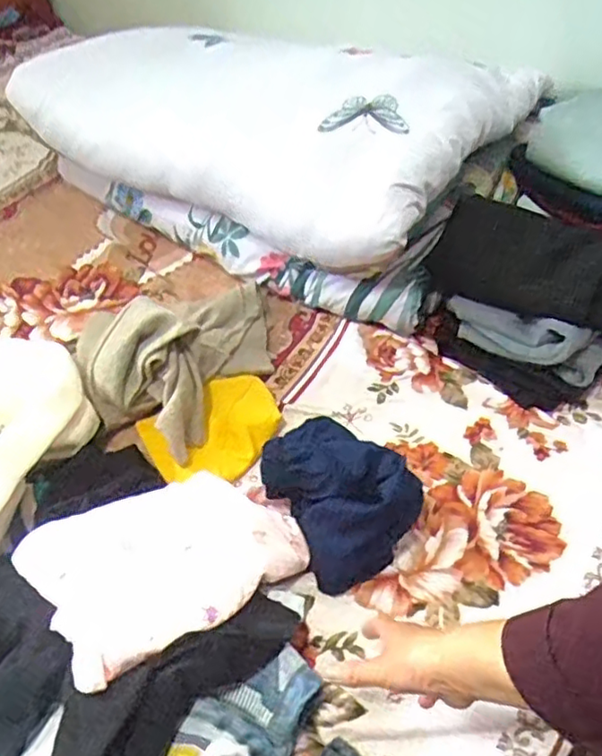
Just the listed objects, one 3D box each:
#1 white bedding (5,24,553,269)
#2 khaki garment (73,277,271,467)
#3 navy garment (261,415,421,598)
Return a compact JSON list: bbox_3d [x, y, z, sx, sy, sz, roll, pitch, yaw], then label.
[{"bbox_3d":[-0.094,-0.425,1.027,0.786,0.165,0.337,25,55,23],"label":"white bedding"},{"bbox_3d":[-0.164,-0.042,0.878,0.267,0.149,0.249,-2,51,2],"label":"khaki garment"},{"bbox_3d":[0.036,0.127,0.752,0.140,0.109,0.204,-28,54,-18],"label":"navy garment"}]

